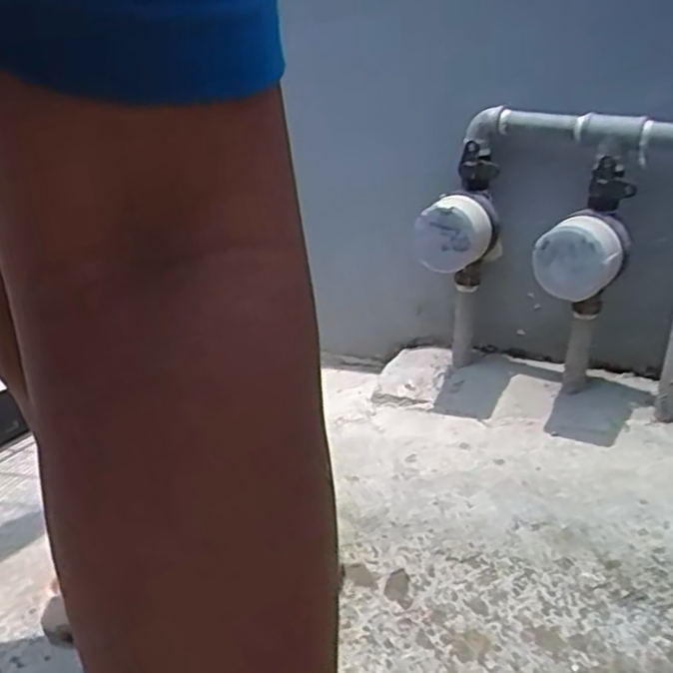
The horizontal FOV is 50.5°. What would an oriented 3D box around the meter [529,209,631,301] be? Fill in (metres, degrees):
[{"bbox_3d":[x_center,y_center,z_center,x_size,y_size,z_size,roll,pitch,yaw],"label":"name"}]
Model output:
[{"bbox_3d":[0.281,-0.097,0.820,0.100,0.088,0.076,8,25,17],"label":"meter"}]

